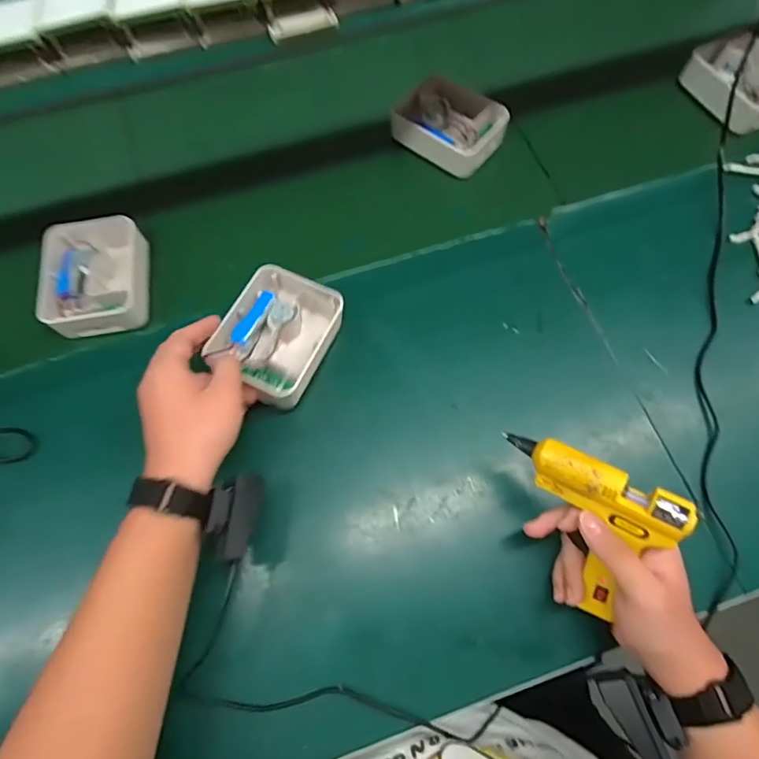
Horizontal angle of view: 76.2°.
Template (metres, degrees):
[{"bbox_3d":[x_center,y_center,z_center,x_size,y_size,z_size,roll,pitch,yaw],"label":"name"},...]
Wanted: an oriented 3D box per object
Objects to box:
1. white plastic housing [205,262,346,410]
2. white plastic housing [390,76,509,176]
[{"bbox_3d":[-0.106,-0.046,0.495,0.101,0.049,0.129,24,70,10],"label":"white plastic housing"},{"bbox_3d":[0.087,-0.328,0.623,0.133,0.038,0.094,31,72,12],"label":"white plastic housing"}]

